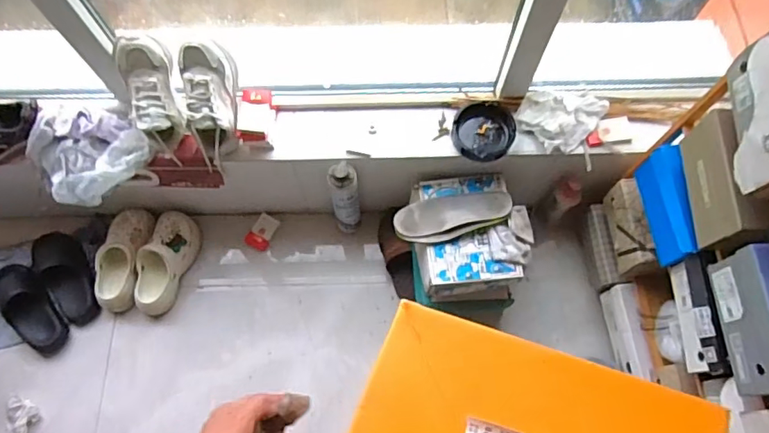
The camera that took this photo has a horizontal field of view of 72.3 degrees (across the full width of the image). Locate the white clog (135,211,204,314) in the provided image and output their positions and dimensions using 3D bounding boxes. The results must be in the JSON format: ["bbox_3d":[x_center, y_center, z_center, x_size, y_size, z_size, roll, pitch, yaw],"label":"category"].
[{"bbox_3d":[-0.564,0.117,1.360,0.107,0.124,0.267,13,69,4],"label":"white clog"}]

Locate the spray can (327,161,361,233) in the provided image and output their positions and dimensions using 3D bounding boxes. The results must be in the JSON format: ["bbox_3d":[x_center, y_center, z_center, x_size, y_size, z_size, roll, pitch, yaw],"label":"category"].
[{"bbox_3d":[-0.093,-0.040,1.301,0.071,0.303,0.061,-4,69,-2],"label":"spray can"}]

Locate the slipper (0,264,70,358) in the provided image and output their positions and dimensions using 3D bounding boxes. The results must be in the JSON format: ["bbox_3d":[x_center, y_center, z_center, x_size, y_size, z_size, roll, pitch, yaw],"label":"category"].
[{"bbox_3d":[-0.896,0.217,1.320,0.112,0.062,0.262,-40,74,-15],"label":"slipper"}]

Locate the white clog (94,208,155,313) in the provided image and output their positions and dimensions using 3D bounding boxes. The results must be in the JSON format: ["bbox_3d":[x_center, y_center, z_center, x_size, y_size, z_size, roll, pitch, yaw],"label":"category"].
[{"bbox_3d":[-0.674,0.107,1.360,0.111,0.085,0.264,9,69,3],"label":"white clog"}]

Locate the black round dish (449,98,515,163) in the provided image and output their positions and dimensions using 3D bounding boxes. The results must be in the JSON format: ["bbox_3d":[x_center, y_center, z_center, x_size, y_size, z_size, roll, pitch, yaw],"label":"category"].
[{"bbox_3d":[0.220,-0.193,1.199,0.147,0.050,0.134,0,69,-1],"label":"black round dish"}]

